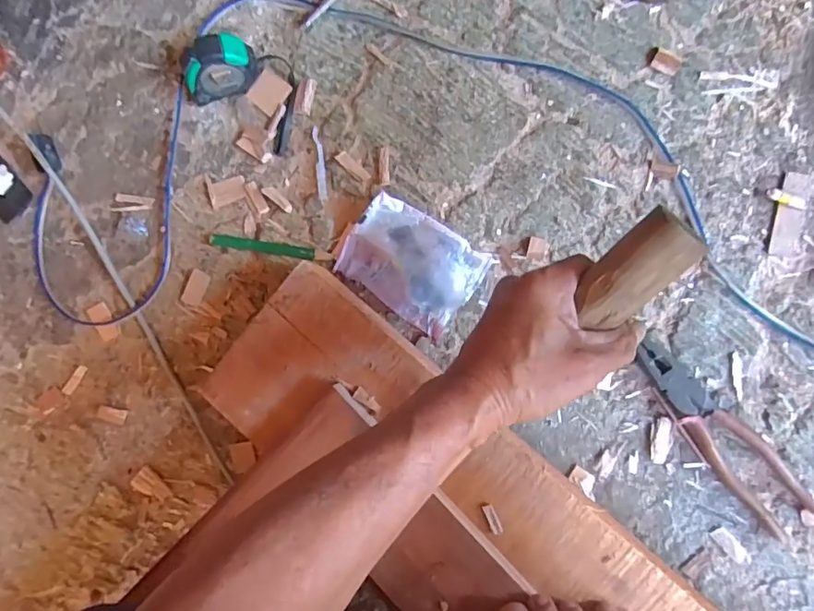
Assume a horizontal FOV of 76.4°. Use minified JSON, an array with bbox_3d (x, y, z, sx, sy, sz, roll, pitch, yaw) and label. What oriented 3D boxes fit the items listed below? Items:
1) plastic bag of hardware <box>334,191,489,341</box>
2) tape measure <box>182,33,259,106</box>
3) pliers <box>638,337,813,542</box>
[{"bbox_3d":[0.003,-0.041,0.503,0.128,0.013,0.093,35,92,10],"label":"plastic bag of hardware"},{"bbox_3d":[-0.195,-0.239,0.525,0.077,0.058,0.034,-21,83,7],"label":"tape measure"},{"bbox_3d":[0.273,0.113,0.451,0.046,0.019,0.191,-39,81,5],"label":"pliers"}]

